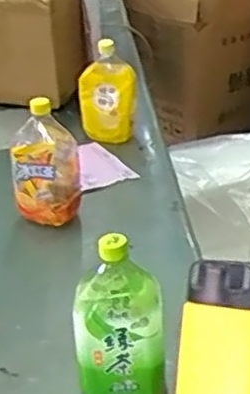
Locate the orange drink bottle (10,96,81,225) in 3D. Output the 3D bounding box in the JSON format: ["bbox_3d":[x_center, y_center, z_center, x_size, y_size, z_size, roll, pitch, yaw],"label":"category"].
[{"bbox_3d":[-0.132,-0.053,1.207,0.109,0.206,0.071,-2,27,4],"label":"orange drink bottle"}]

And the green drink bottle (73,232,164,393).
[{"bbox_3d":[-0.006,0.137,0.820,0.092,0.207,0.080,-2,29,1],"label":"green drink bottle"}]

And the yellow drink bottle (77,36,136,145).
[{"bbox_3d":[-0.035,-0.205,1.469,0.115,0.189,0.075,-3,29,-1],"label":"yellow drink bottle"}]

